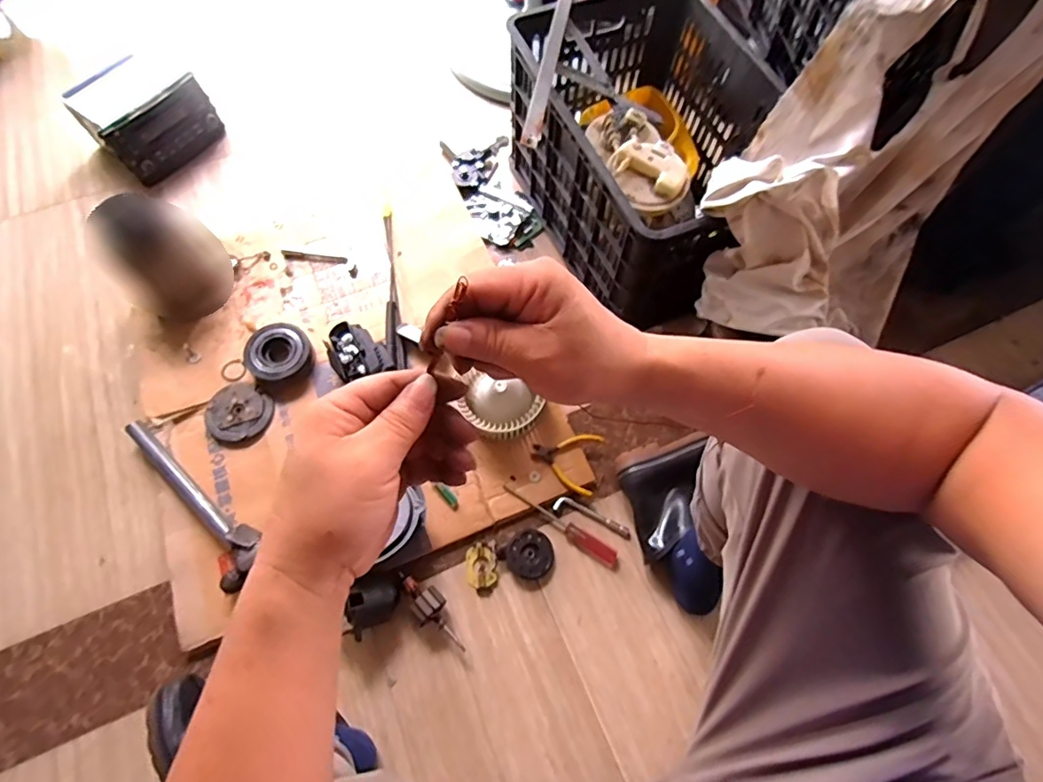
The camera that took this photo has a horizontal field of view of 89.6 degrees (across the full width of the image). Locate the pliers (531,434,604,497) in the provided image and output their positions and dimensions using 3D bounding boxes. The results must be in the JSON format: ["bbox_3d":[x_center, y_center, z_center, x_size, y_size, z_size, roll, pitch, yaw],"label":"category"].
[{"bbox_3d":[0.067,0.105,0.809,0.100,0.013,0.091,12,66,5],"label":"pliers"}]

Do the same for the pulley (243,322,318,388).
[{"bbox_3d":[-0.401,-0.062,0.867,0.106,0.041,0.098,41,72,16],"label":"pulley"}]

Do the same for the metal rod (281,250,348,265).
[{"bbox_3d":[-0.371,-0.238,0.942,0.116,0.005,0.017,7,66,3],"label":"metal rod"}]

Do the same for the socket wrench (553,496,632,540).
[{"bbox_3d":[0.109,0.191,0.793,0.121,0.013,0.023,23,68,10],"label":"socket wrench"}]

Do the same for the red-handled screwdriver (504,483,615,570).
[{"bbox_3d":[0.057,0.200,0.786,0.193,0.017,0.027,30,69,12],"label":"red-handled screwdriver"}]

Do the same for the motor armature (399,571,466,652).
[{"bbox_3d":[-0.123,0.300,0.721,0.129,0.041,0.043,43,72,15],"label":"motor armature"}]

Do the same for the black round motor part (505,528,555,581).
[{"bbox_3d":[0.013,0.239,0.769,0.068,0.016,0.067,0,66,0],"label":"black round motor part"}]

